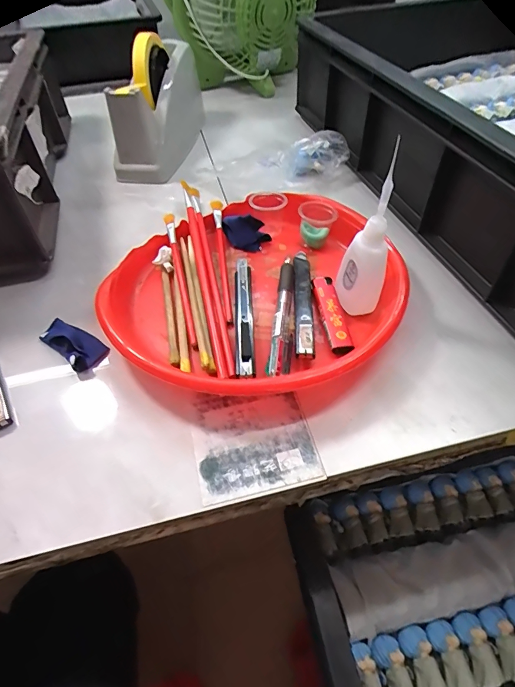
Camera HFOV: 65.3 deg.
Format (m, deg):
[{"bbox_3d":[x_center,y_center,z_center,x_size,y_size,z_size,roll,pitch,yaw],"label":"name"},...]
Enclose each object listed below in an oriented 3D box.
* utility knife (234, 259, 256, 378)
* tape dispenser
[{"bbox_3d":[-0.012,-0.030,0.342,0.016,0.010,0.132,-2,51,0],"label":"utility knife"},{"bbox_3d":[-0.134,-0.327,0.543,0.081,0.120,0.211,3,51,6],"label":"tape dispenser"}]

